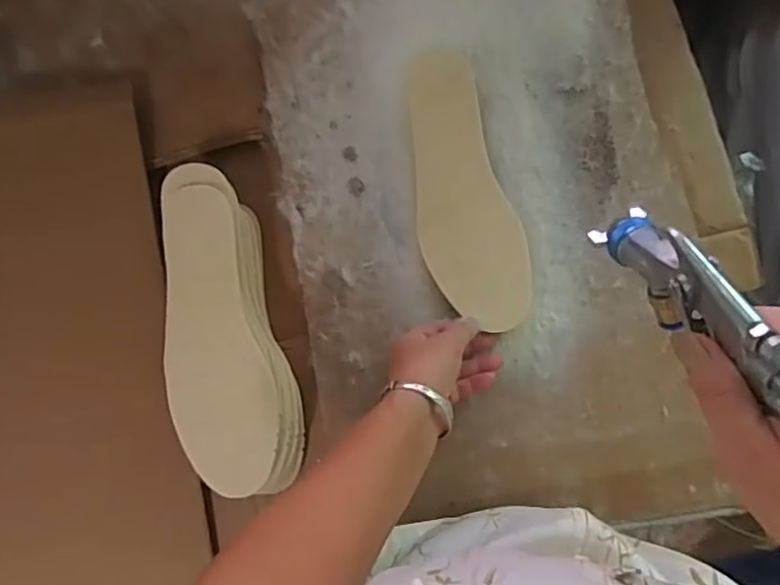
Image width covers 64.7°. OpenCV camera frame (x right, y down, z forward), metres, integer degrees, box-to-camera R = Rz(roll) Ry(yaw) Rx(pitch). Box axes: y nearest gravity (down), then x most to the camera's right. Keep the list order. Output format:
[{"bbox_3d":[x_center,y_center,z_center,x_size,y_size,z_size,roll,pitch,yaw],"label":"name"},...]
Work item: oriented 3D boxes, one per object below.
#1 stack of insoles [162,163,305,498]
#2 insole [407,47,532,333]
[{"bbox_3d":[-0.152,0.034,0.561,0.103,0.058,0.291,-11,83,4],"label":"stack of insoles"},{"bbox_3d":[0.065,-0.096,0.570,0.088,0.010,0.263,-13,84,4],"label":"insole"}]

